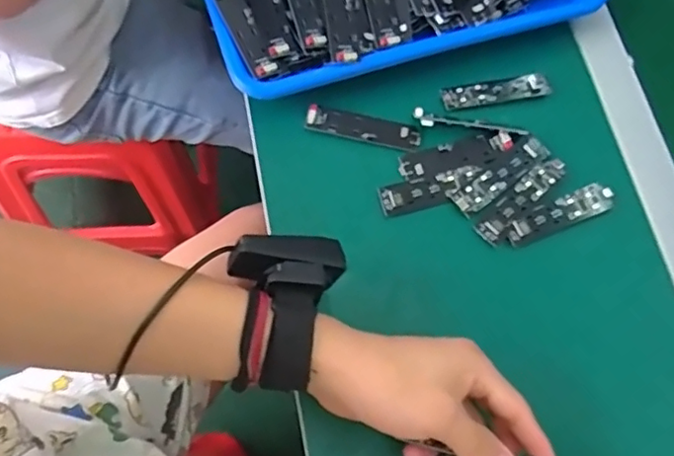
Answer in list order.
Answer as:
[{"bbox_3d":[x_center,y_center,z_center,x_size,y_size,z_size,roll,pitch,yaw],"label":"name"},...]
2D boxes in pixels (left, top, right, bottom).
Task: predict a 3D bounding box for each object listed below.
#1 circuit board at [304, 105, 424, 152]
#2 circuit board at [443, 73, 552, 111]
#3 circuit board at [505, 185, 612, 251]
[{"bbox_3d":[0.022,-0.082,0.491,0.091,0.009,0.022,11,69,1],"label":"circuit board"},{"bbox_3d":[0.136,-0.117,0.514,0.092,0.006,0.021,-10,70,-6],"label":"circuit board"},{"bbox_3d":[0.176,-0.010,0.476,0.095,0.004,0.024,-24,73,-11],"label":"circuit board"}]

